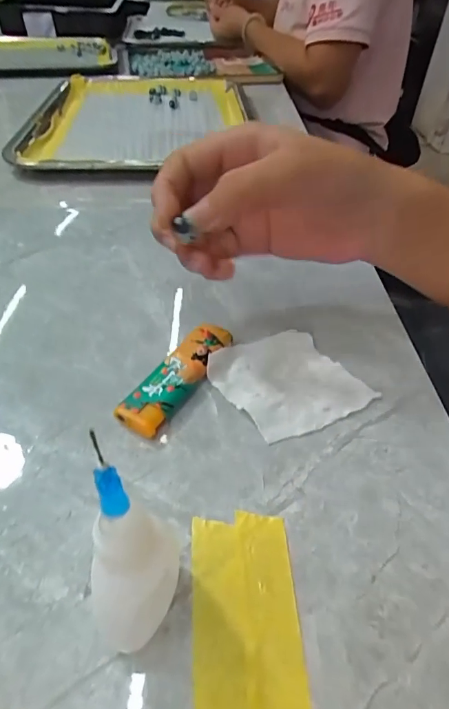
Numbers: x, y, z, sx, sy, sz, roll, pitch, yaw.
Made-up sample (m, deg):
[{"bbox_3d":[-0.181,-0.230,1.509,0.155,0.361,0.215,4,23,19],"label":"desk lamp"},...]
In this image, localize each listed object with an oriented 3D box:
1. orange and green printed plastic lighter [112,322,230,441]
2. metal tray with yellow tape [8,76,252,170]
[{"bbox_3d":[-0.024,0.012,0.223,0.023,0.011,0.078,23,48,20],"label":"orange and green printed plastic lighter"},{"bbox_3d":[-0.099,-0.293,0.525,0.240,0.022,0.344,-1,44,-4],"label":"metal tray with yellow tape"}]

